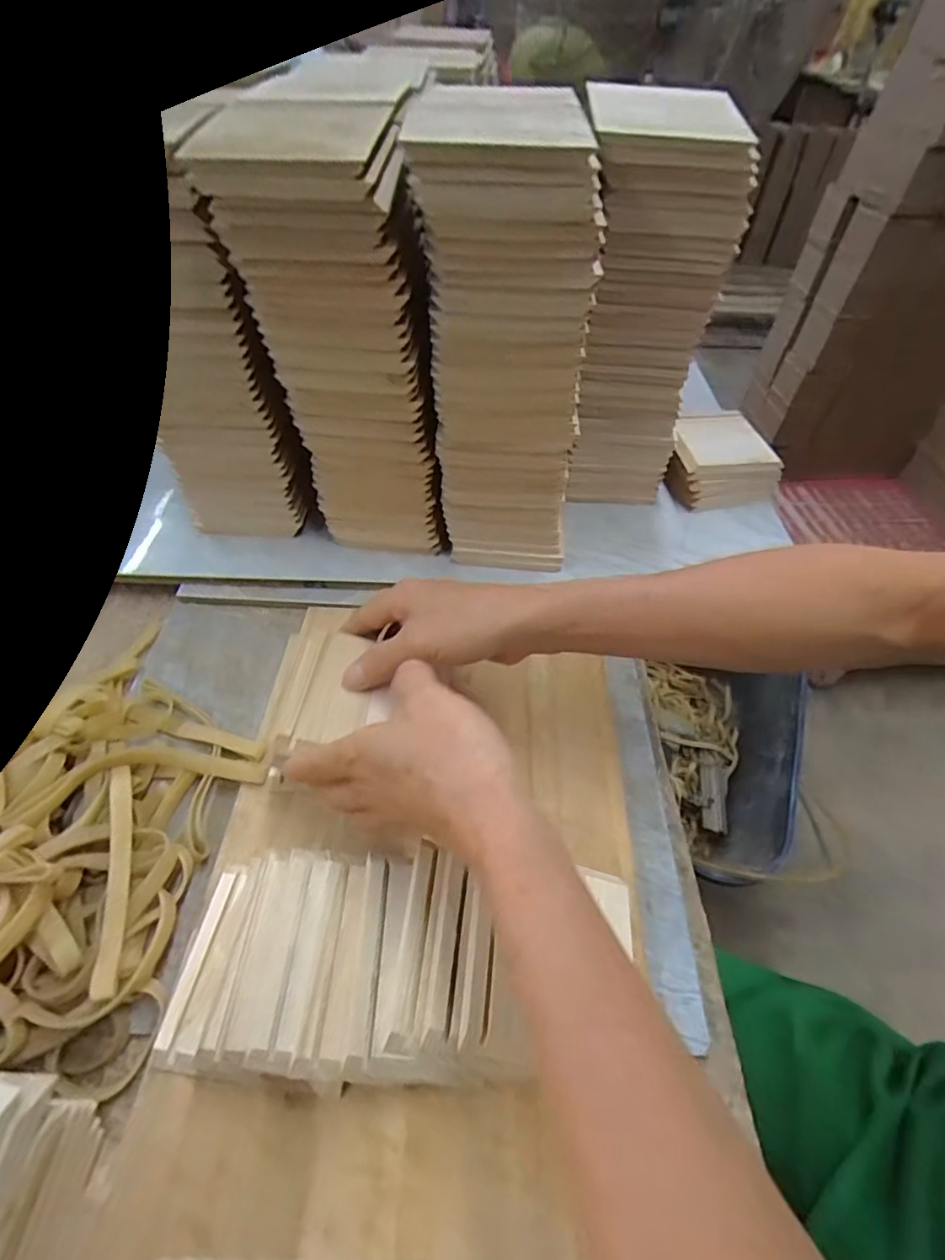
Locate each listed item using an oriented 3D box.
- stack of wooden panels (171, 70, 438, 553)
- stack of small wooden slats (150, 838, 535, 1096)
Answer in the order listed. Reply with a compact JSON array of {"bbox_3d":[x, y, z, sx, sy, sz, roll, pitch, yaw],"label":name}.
[{"bbox_3d":[-0.086,-0.180,0.414,0.119,0.299,0.091,5,48,0],"label":"stack of wooden panels"},{"bbox_3d":[-0.070,0.170,0.292,0.167,0.044,0.105,1,48,-3],"label":"stack of small wooden slats"}]

